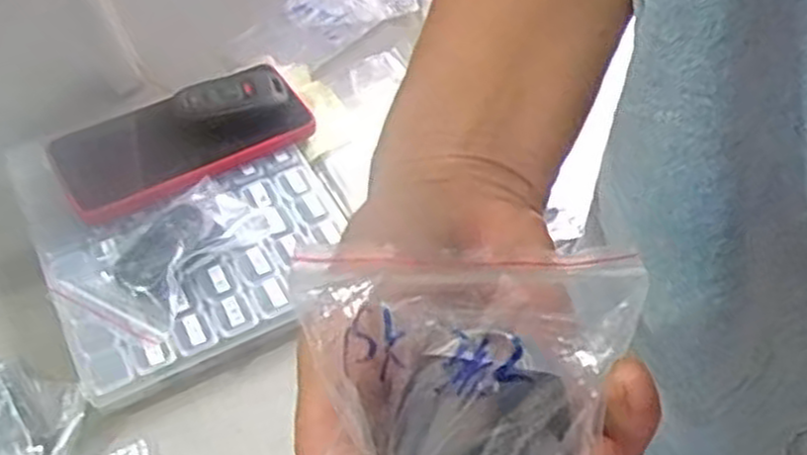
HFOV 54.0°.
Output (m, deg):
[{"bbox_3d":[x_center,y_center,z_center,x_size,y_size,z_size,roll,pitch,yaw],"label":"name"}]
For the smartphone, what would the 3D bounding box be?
[{"bbox_3d":[-0.139,-0.056,0.506,0.157,0.013,0.067,-23,76,-19],"label":"smartphone"}]

